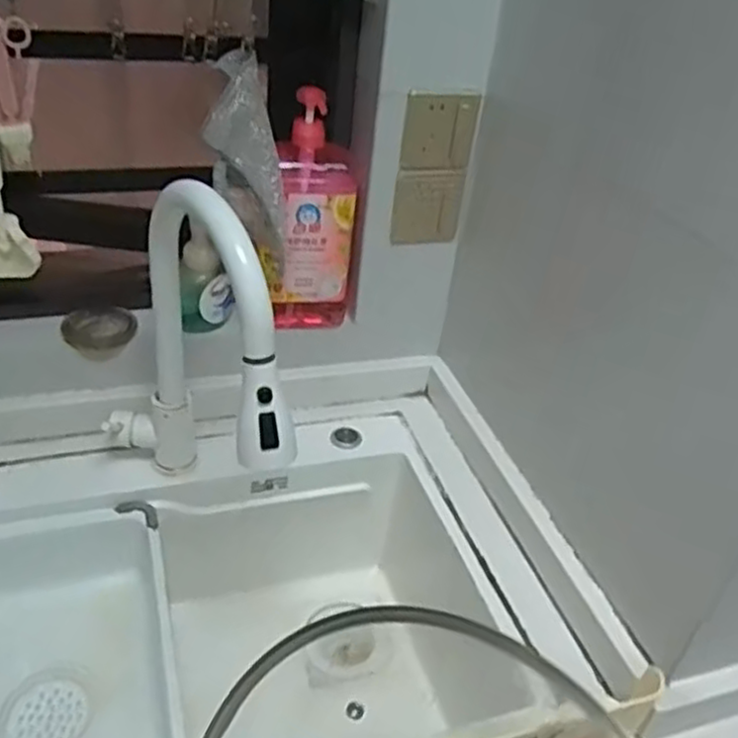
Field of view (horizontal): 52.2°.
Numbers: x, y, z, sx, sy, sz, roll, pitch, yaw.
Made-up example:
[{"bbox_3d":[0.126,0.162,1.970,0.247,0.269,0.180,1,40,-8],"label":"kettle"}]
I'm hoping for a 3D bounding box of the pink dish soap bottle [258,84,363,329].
[{"bbox_3d":[-0.068,-0.179,0.887,0.116,0.281,0.067,-10,38,-24],"label":"pink dish soap bottle"}]

